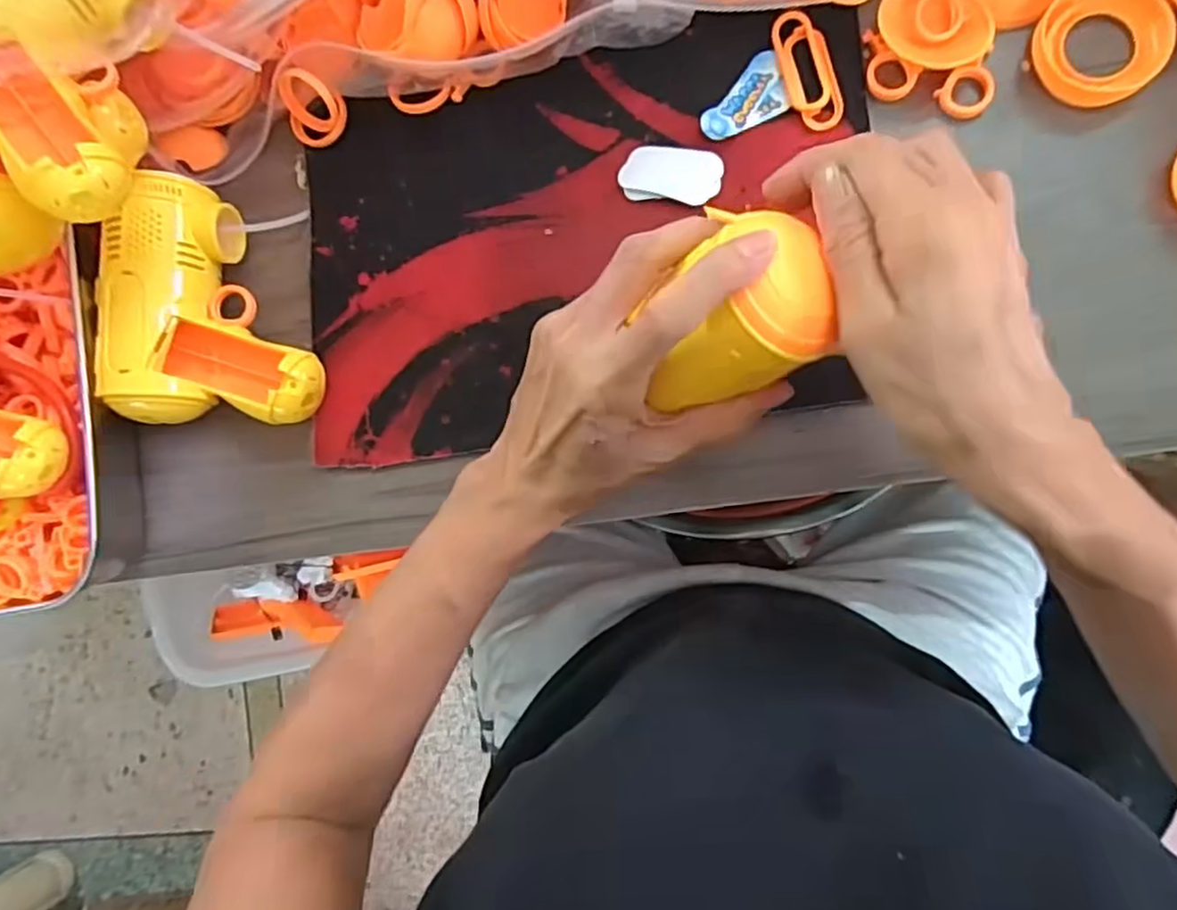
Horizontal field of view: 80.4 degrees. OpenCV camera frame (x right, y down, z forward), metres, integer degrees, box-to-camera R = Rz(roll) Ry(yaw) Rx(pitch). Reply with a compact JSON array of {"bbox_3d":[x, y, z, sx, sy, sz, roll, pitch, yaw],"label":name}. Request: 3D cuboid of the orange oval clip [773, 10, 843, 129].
[{"bbox_3d":[0.115,-0.200,0.363,0.025,0.005,0.063,-16,86,9],"label":"orange oval clip"}]

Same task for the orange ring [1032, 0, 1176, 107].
[{"bbox_3d":[0.250,-0.202,0.337,0.056,0.008,0.059,0,88,10],"label":"orange ring"}]

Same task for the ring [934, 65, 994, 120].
[{"bbox_3d":[0.191,-0.183,0.352,0.025,0.005,0.025,0,88,10],"label":"ring"}]

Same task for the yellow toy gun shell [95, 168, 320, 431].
[{"bbox_3d":[-0.213,-0.085,0.385,0.113,0.046,0.137,-4,88,9],"label":"yellow toy gun shell"}]

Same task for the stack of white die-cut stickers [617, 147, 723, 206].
[{"bbox_3d":[0.044,-0.152,0.376,0.053,0.004,0.030,9,90,10],"label":"stack of white die-cut stickers"}]

